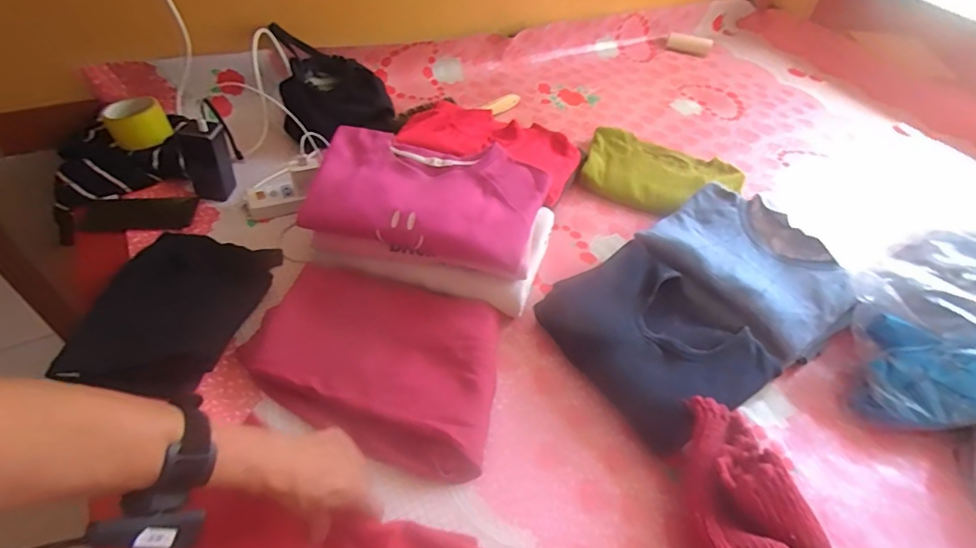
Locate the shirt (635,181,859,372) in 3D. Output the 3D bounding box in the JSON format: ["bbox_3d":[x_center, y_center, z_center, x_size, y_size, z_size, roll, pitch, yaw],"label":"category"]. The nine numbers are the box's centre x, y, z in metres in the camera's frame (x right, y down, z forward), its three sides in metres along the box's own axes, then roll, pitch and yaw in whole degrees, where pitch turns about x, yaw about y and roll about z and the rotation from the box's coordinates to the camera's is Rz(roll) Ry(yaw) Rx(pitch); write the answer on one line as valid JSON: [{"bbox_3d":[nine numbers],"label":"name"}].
[{"bbox_3d":[0.411,-0.019,0.778,0.243,0.035,0.306,-25,54,-26],"label":"shirt"}]

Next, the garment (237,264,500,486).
[{"bbox_3d":[-0.149,0.116,0.663,0.329,0.058,0.251,12,47,5],"label":"garment"}]

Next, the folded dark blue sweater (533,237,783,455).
[{"bbox_3d":[0.233,0.093,0.714,0.198,0.081,0.289,-25,55,-27],"label":"folded dark blue sweater"}]

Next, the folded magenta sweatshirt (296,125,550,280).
[{"bbox_3d":[-0.089,-0.116,0.745,0.340,0.073,0.193,10,48,2],"label":"folded magenta sweatshirt"}]

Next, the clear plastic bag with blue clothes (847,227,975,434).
[{"bbox_3d":[0.664,0.074,0.701,0.321,0.188,0.241,-20,54,-23],"label":"clear plastic bag with blue clothes"}]

